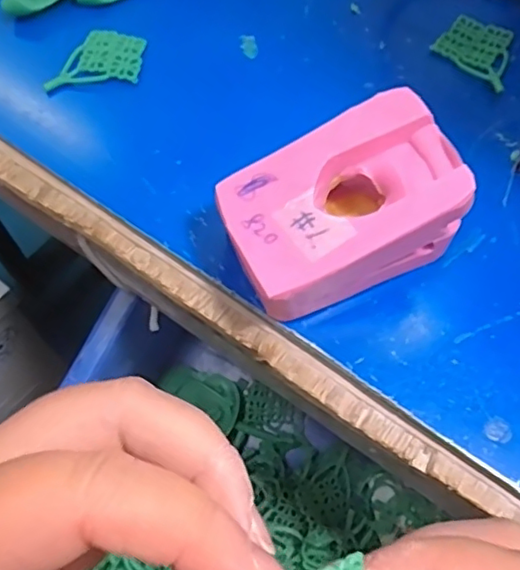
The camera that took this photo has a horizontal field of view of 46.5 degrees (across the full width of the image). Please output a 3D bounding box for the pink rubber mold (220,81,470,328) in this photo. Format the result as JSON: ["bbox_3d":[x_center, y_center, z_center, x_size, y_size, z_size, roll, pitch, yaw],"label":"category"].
[{"bbox_3d":[0.025,-0.021,0.195,0.068,0.048,0.047,-20,65,-9],"label":"pink rubber mold"}]

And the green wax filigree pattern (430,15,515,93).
[{"bbox_3d":[0.094,-0.100,0.259,0.034,0.005,0.032,35,69,16],"label":"green wax filigree pattern"}]

